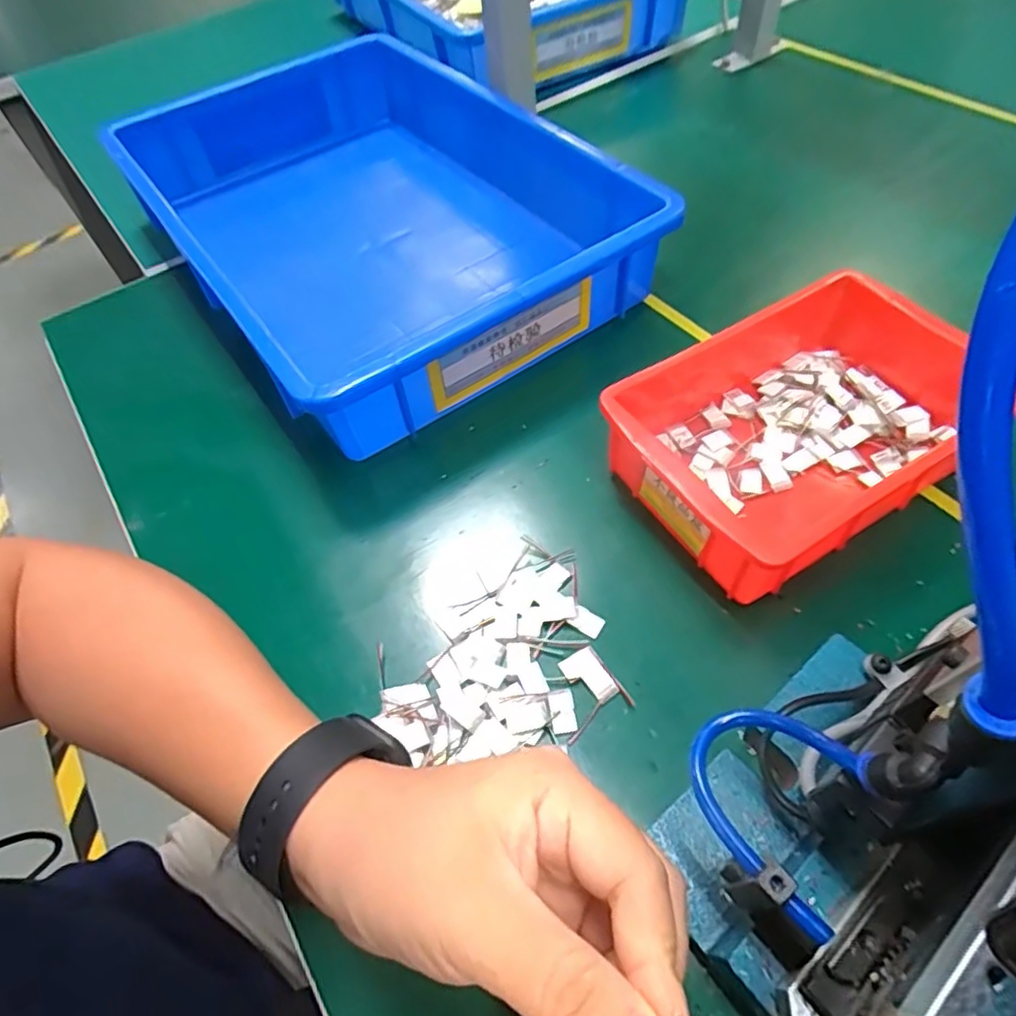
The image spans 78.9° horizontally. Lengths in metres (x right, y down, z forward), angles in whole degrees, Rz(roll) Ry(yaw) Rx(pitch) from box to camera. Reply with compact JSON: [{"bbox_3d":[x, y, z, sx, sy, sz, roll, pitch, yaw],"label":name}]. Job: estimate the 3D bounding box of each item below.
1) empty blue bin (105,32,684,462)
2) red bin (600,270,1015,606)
[{"bbox_3d":[-0.120,-0.243,0.510,0.286,0.092,0.441,-34,59,-16],"label":"empty blue bin"},{"bbox_3d":[0.173,-0.053,0.361,0.213,0.060,0.136,-32,59,-15],"label":"red bin"}]

